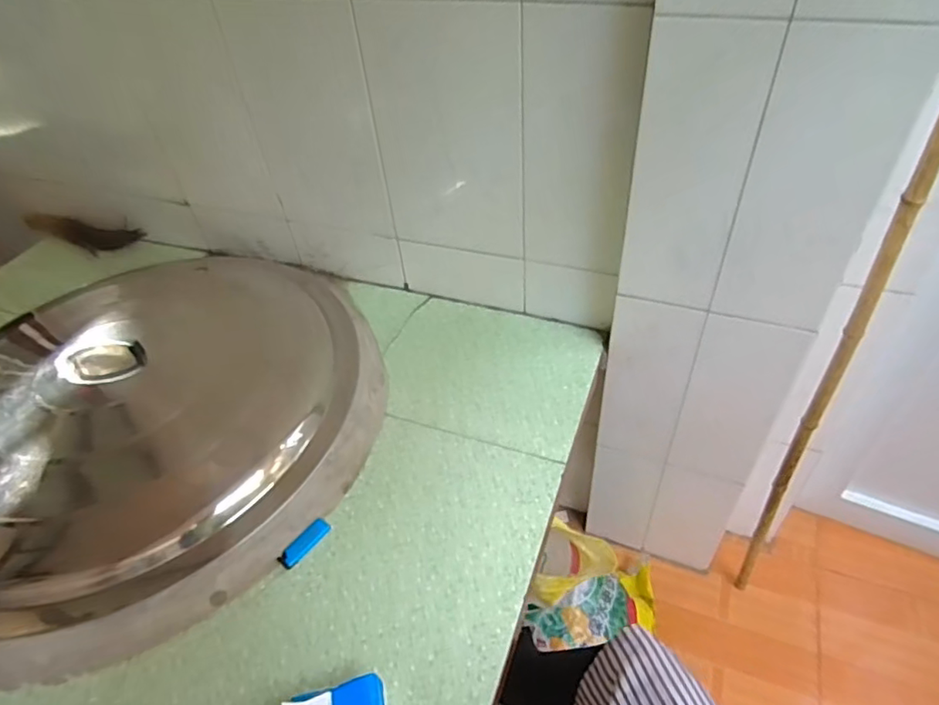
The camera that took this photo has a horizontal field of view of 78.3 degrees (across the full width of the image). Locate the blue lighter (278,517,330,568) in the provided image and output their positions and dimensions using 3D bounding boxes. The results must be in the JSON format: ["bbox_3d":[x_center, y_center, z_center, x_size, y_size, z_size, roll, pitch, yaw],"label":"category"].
[{"bbox_3d":[-0.223,0.257,0.784,0.027,0.007,0.075,30,55,30],"label":"blue lighter"}]

